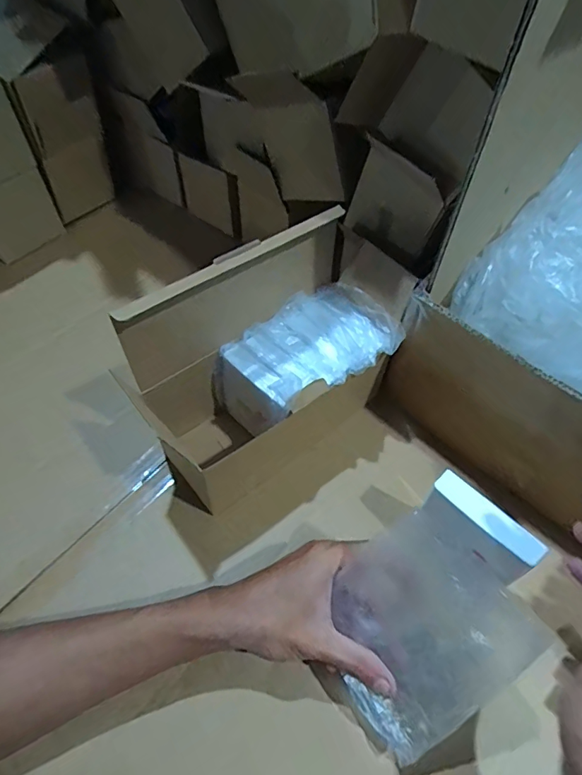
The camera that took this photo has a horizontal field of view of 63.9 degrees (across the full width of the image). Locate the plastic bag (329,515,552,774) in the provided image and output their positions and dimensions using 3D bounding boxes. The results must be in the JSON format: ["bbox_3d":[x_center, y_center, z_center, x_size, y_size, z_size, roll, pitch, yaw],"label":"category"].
[{"bbox_3d":[0.084,0.163,0.317,0.125,0.009,0.115,-42,73,3],"label":"plastic bag"}]

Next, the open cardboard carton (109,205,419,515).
[{"bbox_3d":[-0.007,-0.024,0.412,0.236,0.189,0.096,-32,61,-20],"label":"open cardboard carton"}]

